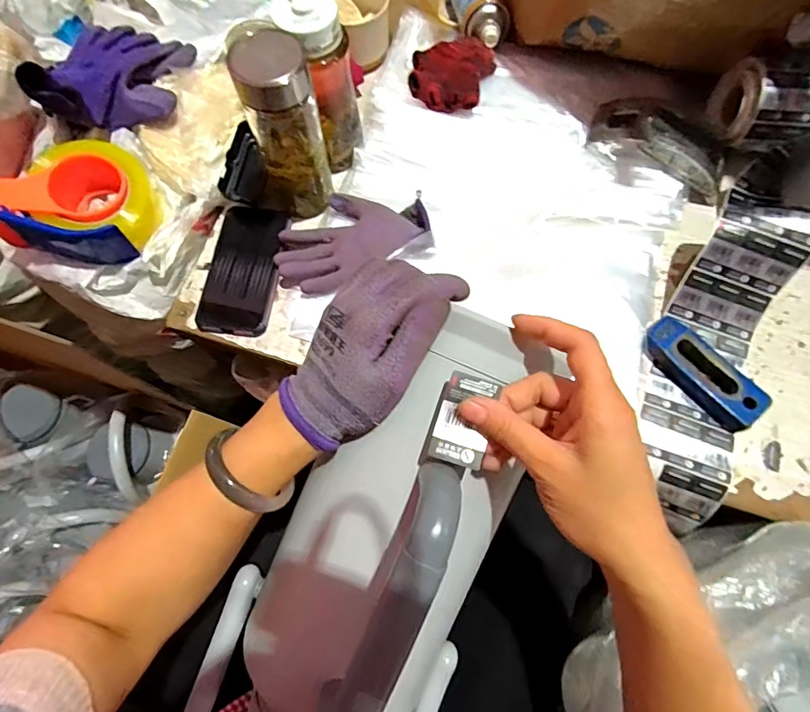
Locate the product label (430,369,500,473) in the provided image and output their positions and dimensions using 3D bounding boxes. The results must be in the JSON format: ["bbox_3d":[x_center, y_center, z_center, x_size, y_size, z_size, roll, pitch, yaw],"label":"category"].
[{"bbox_3d":[0.037,0.040,0.282,0.032,0.004,0.055,17,83,4],"label":"product label"}]

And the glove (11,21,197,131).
[{"bbox_3d":[-0.352,-0.345,0.540,0.126,0.086,0.180,2,72,2],"label":"glove"}]

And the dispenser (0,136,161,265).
[{"bbox_3d":[-0.381,-0.186,0.526,0.168,0.095,0.119,-1,72,1],"label":"dispenser"}]

